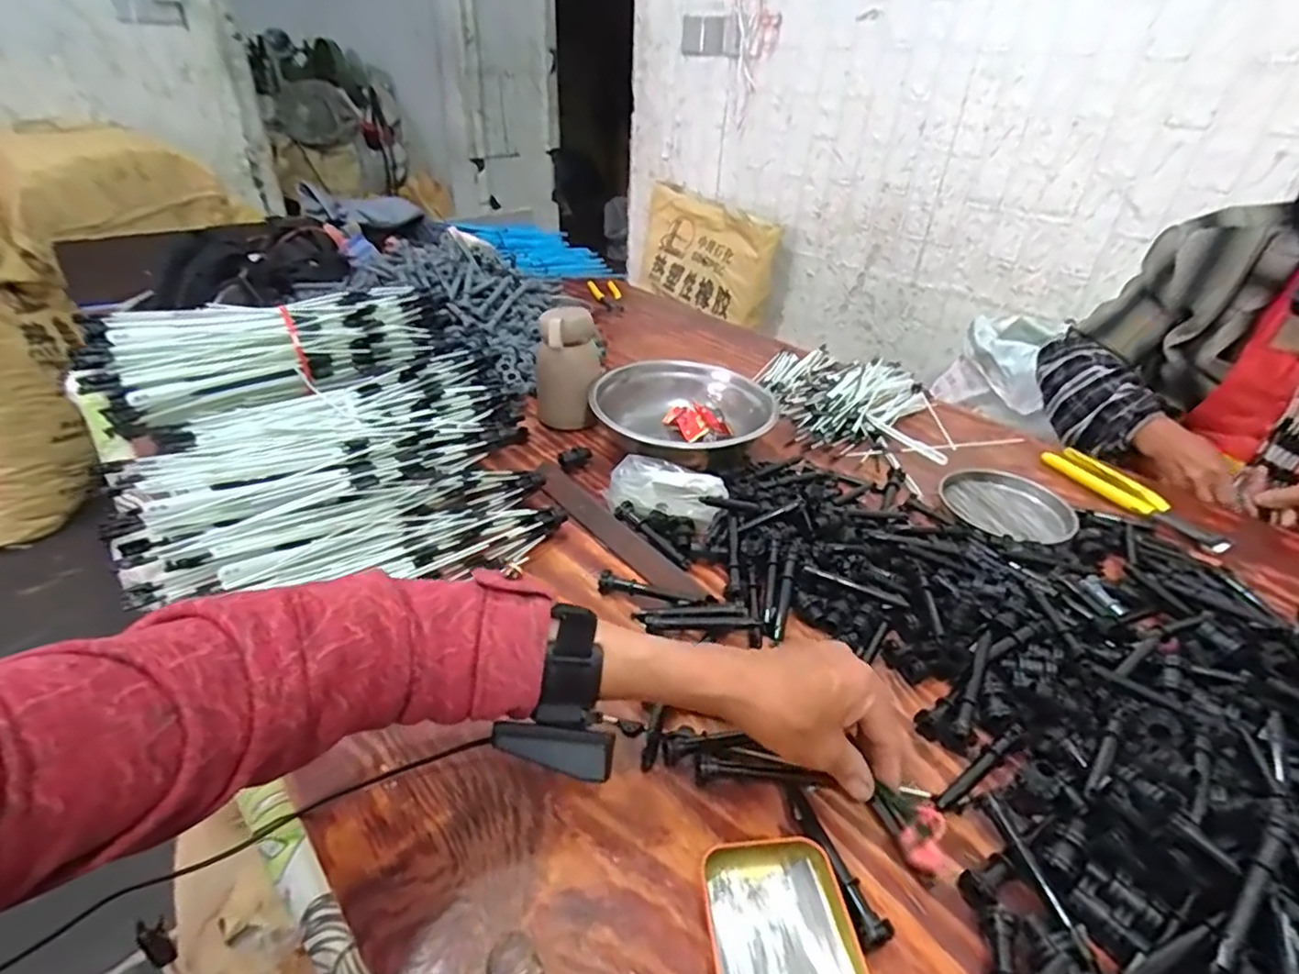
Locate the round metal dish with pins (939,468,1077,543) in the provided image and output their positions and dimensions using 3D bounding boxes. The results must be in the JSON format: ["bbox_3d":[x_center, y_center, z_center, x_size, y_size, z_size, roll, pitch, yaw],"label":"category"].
[{"bbox_3d":[0.392,0.024,0.686,0.112,0.028,0.125,-3,34,-7],"label":"round metal dish with pins"}]

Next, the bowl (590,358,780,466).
[{"bbox_3d":[0.036,-0.087,0.755,0.219,0.055,0.182,22,38,26],"label":"bowl"}]

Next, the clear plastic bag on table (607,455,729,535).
[{"bbox_3d":[0.016,0.010,0.643,0.122,0.044,0.075,11,35,14],"label":"clear plastic bag on table"}]

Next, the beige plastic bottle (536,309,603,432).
[{"bbox_3d":[-0.101,-0.138,0.770,0.077,0.151,0.062,0,34,-5],"label":"beige plastic bottle"}]

